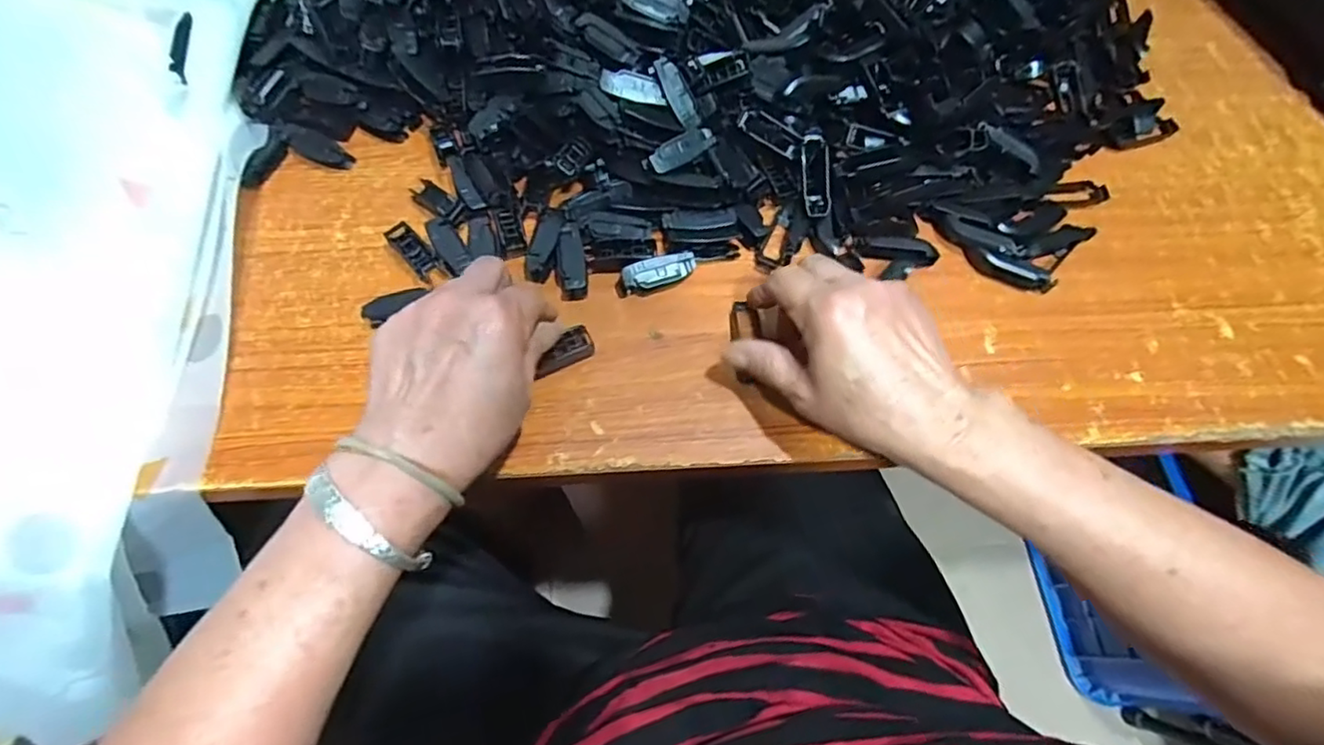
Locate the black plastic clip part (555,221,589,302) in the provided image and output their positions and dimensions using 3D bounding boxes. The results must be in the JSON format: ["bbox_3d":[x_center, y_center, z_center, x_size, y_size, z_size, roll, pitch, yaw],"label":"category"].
[{"bbox_3d":[-0.060,-0.073,0.407,0.019,0.014,0.053,-6,81,-5],"label":"black plastic clip part"}]

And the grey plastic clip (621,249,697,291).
[{"bbox_3d":[-0.001,-0.064,0.407,0.048,0.015,0.019,-24,70,-11],"label":"grey plastic clip"}]

